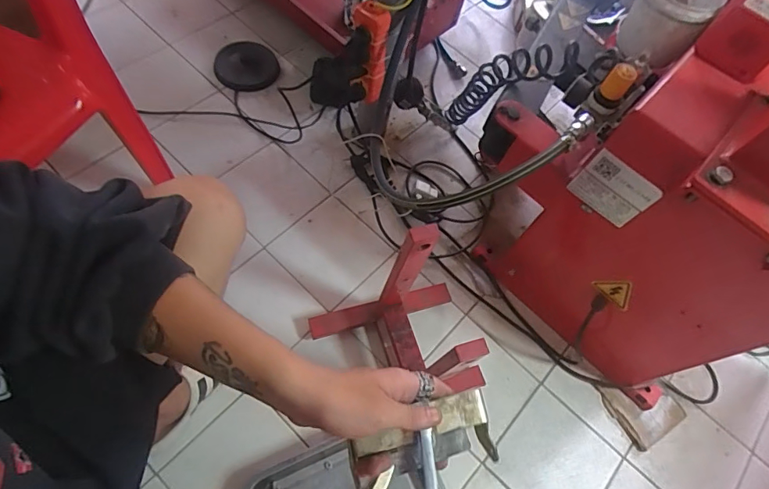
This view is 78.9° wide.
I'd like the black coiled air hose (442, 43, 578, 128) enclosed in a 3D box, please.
[{"bbox_3d":[0.228,-0.314,0.932,0.087,0.514,0.072,-9,97,-6],"label":"black coiled air hose"}]

